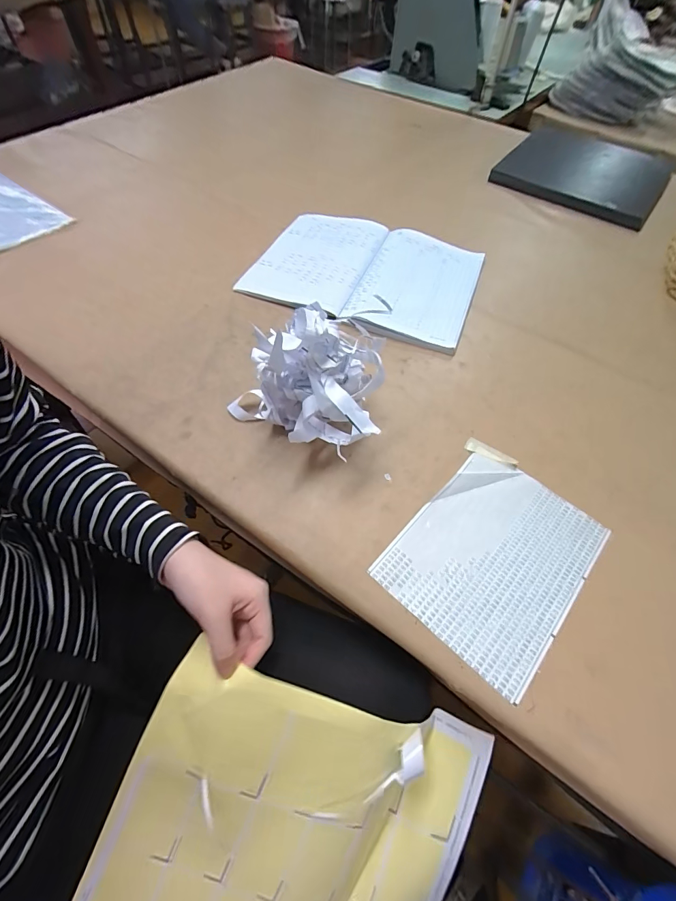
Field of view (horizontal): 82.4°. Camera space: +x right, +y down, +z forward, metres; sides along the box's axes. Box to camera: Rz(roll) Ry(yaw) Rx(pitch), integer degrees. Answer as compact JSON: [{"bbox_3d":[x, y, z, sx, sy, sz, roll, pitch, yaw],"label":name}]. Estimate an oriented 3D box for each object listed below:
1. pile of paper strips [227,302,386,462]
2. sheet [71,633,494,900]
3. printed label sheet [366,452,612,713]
[{"bbox_3d":[-0.037,-0.067,0.400,0.165,0.131,0.105,18,59,7],"label":"pile of paper strips"},{"bbox_3d":[-0.040,0.330,0.336,0.296,0.031,0.253,20,92,-6],"label":"sheet"},{"bbox_3d":[0.152,0.099,0.376,0.153,0.005,0.202,38,64,21],"label":"printed label sheet"}]

